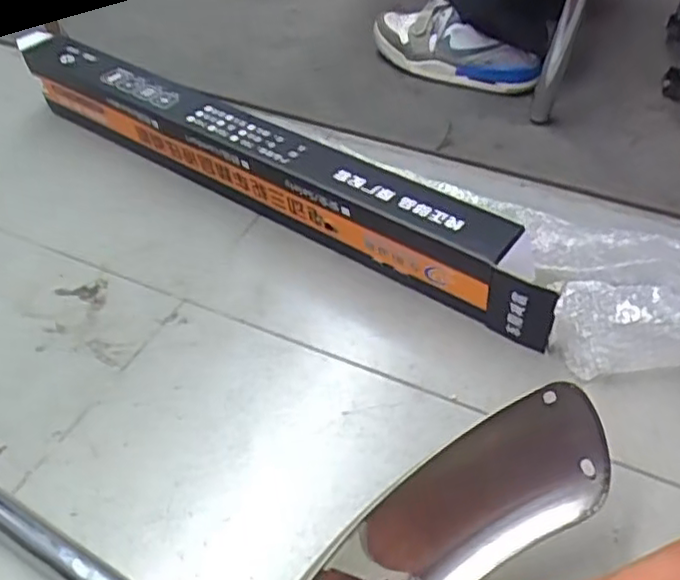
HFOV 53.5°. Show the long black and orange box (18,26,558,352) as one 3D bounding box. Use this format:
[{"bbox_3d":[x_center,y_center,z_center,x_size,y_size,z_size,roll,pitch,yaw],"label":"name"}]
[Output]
[{"bbox_3d":[-0.087,-0.156,0.802,0.752,0.099,0.081,29,54,26],"label":"long black and orange box"}]

